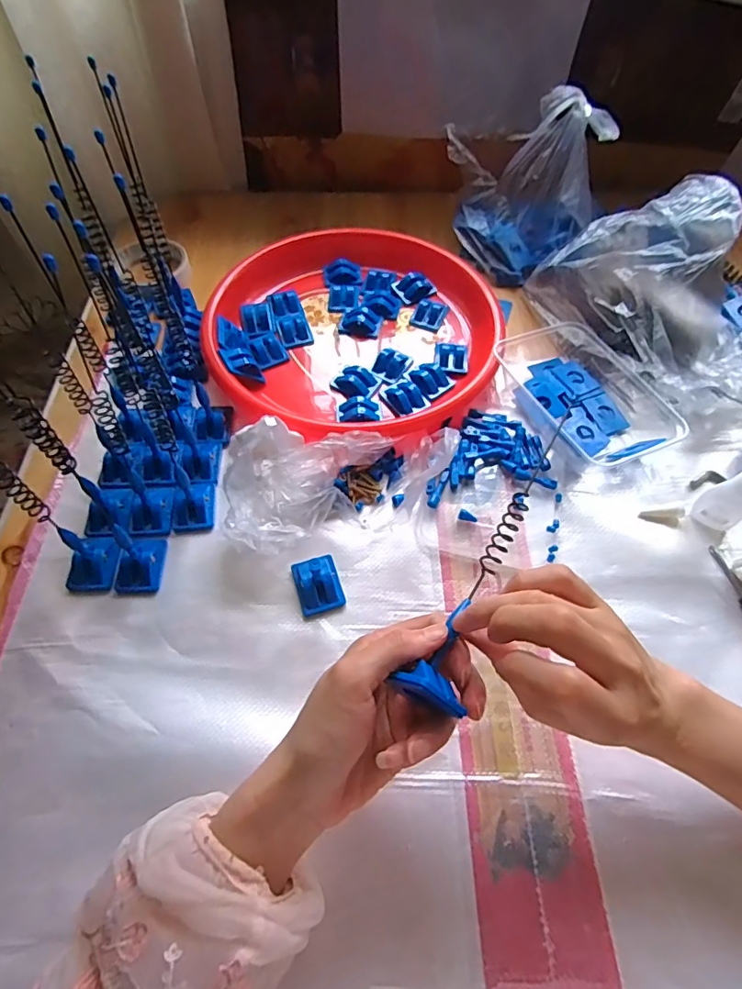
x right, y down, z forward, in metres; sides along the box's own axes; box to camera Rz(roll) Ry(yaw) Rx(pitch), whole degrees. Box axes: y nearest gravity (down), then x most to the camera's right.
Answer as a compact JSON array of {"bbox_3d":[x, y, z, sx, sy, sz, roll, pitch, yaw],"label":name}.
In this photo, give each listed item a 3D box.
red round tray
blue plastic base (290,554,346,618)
[{"bbox_3d":[-0.018,-0.172,0.552,0.284,0.042,0.284,0,58,-1],"label":"red round tray"},{"bbox_3d":[-0.041,0.068,0.407,0.034,0.020,0.042,-15,59,-10],"label":"blue plastic base"}]

